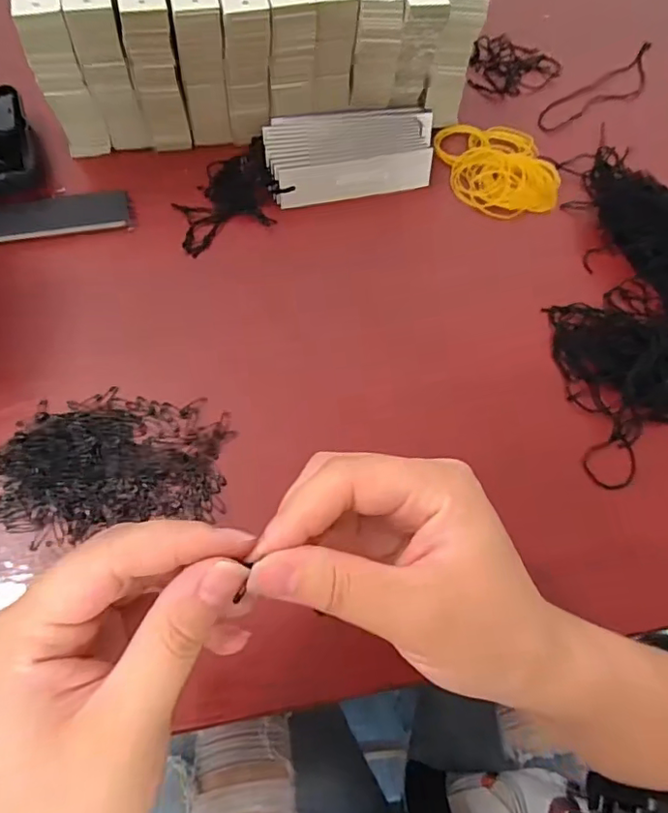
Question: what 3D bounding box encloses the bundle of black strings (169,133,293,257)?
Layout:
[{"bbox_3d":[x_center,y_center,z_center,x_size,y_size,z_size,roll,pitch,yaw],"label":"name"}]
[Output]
[{"bbox_3d":[-0.087,-0.171,0.433,0.091,0.025,0.084,-24,67,-15],"label":"bundle of black strings"}]

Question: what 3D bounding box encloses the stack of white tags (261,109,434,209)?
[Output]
[{"bbox_3d":[0.014,-0.208,0.454,0.139,0.029,0.077,-11,64,-9],"label":"stack of white tags"}]

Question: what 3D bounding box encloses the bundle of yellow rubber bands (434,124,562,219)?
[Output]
[{"bbox_3d":[0.142,-0.208,0.472,0.090,0.015,0.109,-11,64,-9],"label":"bundle of yellow rubber bands"}]

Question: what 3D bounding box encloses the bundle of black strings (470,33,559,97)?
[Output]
[{"bbox_3d":[0.180,-0.336,0.546,0.088,0.019,0.075,13,63,3],"label":"bundle of black strings"}]

